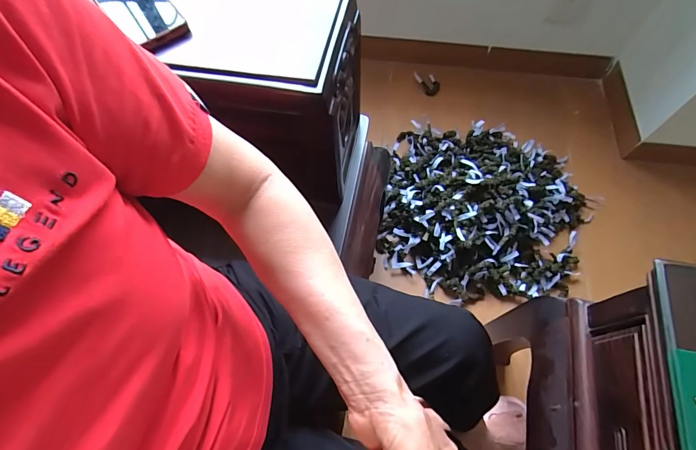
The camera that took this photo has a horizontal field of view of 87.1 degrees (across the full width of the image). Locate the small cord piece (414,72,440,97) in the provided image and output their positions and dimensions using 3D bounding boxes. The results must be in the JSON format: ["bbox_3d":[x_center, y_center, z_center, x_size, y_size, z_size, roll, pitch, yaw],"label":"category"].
[{"bbox_3d":[0.286,-0.511,1.310,0.058,0.103,0.019,-31,31,22],"label":"small cord piece"}]

